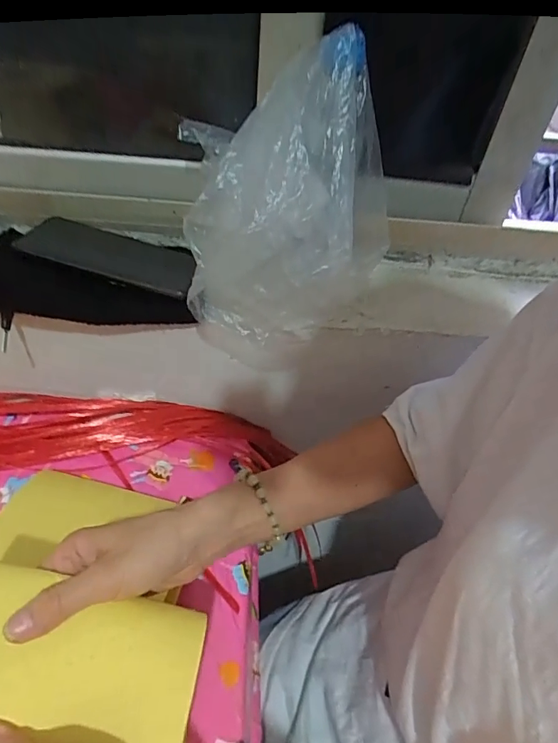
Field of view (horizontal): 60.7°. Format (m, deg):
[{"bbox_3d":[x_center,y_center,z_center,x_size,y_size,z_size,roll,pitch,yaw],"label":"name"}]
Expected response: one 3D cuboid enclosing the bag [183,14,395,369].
[{"bbox_3d":[0.015,-0.122,0.389,0.134,0.229,0.135,16,45,8],"label":"bag"}]

